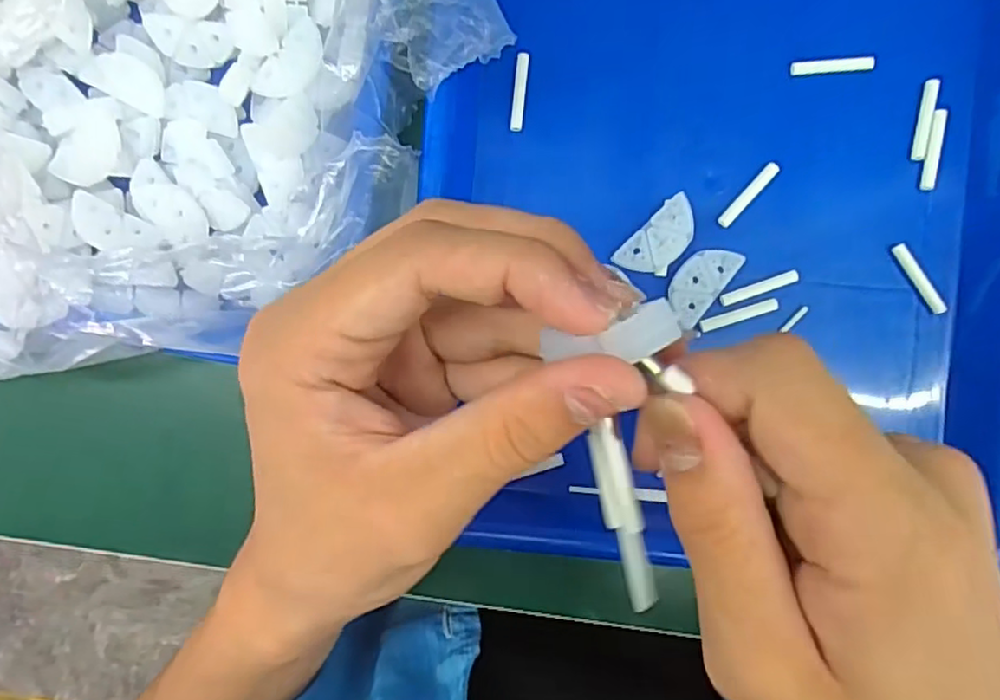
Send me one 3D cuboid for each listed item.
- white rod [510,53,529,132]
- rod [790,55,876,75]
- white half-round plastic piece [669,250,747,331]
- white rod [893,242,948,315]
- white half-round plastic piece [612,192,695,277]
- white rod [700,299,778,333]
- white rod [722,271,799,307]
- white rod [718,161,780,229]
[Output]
[{"bbox_3d":[0.009,-0.116,0.288,0.006,0.004,0.034,7,90,5],"label":"white rod"},{"bbox_3d":[0.143,-0.123,0.276,0.033,0.004,0.006,-2,89,5],"label":"rod"},{"bbox_3d":[0.086,-0.030,0.280,0.021,0.005,0.038,39,92,4],"label":"white half-round plastic piece"},{"bbox_3d":[0.179,-0.030,0.274,0.006,0.004,0.034,-31,87,4],"label":"white rod"},{"bbox_3d":[0.070,-0.047,0.279,0.020,0.012,0.037,44,93,4],"label":"white half-round plastic piece"},{"bbox_3d":[0.104,-0.015,0.280,0.034,0.004,0.006,-17,88,4],"label":"white rod"},{"bbox_3d":[0.113,-0.027,0.278,0.034,0.004,0.006,-20,88,4],"label":"white rod"},{"bbox_3d":[0.109,-0.068,0.280,0.006,0.004,0.034,41,93,4],"label":"white rod"}]

